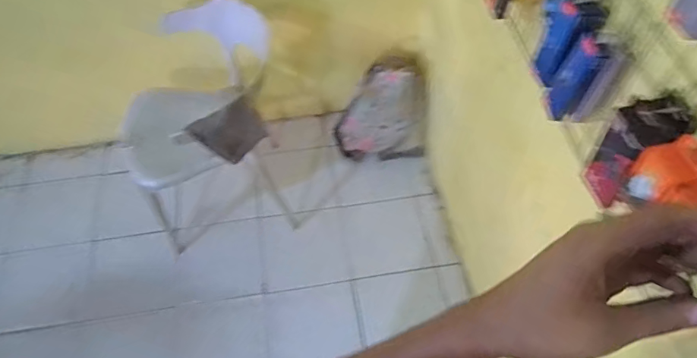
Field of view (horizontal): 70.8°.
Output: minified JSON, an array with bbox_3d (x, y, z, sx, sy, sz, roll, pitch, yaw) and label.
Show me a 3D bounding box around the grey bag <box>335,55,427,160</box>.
[{"bbox_3d":[0.126,-0.257,1.880,0.361,0.379,0.182,5,56,4],"label":"grey bag"}]

